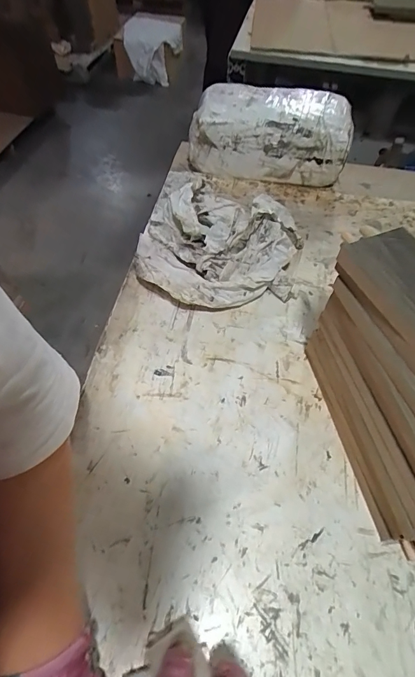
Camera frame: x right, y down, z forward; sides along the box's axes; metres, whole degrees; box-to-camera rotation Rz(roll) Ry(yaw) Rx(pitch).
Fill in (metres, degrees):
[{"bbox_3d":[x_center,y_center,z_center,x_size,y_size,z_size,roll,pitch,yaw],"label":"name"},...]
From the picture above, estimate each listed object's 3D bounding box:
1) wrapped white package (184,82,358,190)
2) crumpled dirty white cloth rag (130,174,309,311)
[{"bbox_3d":[0.097,-0.326,0.596,0.239,0.104,0.099,18,58,11],"label":"wrapped white package"},{"bbox_3d":[0.009,-0.120,0.483,0.205,0.077,0.171,19,58,11],"label":"crumpled dirty white cloth rag"}]

